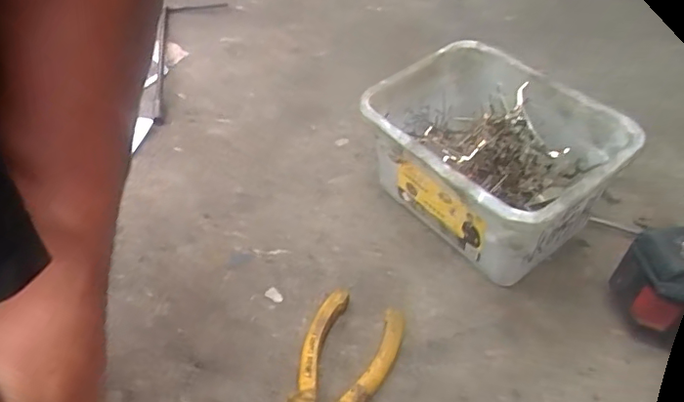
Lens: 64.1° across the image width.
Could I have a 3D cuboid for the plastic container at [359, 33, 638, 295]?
[{"bbox_3d":[0.111,-0.028,0.445,0.132,0.121,0.180,-29,51,-29],"label":"plastic container"}]

